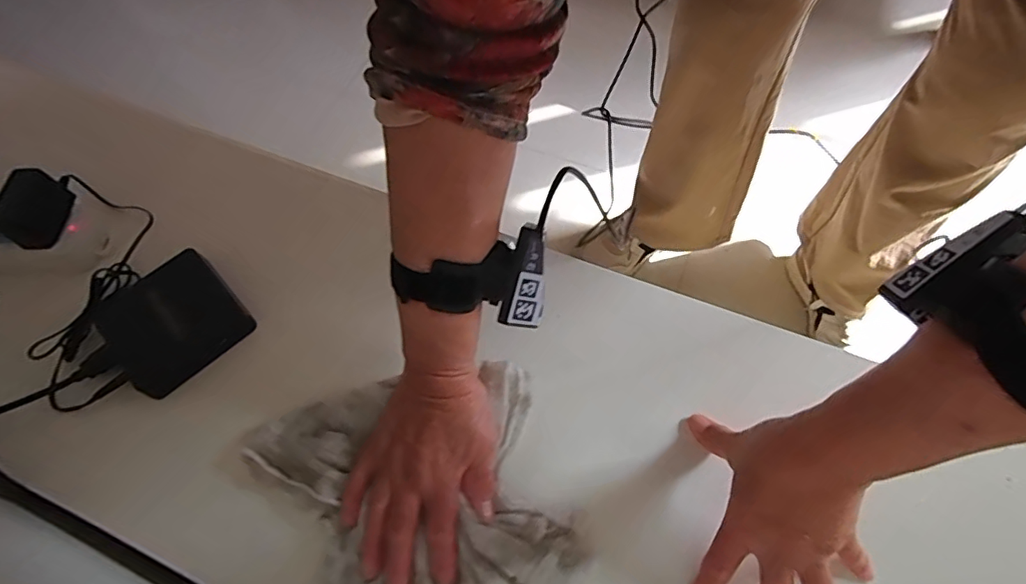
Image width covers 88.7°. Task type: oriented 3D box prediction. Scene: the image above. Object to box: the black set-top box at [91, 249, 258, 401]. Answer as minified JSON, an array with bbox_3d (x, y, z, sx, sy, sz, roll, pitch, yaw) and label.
[{"bbox_3d":[-0.294,0.024,0.453,0.101,0.028,0.101,-42,69,-17],"label":"black set-top box"}]

